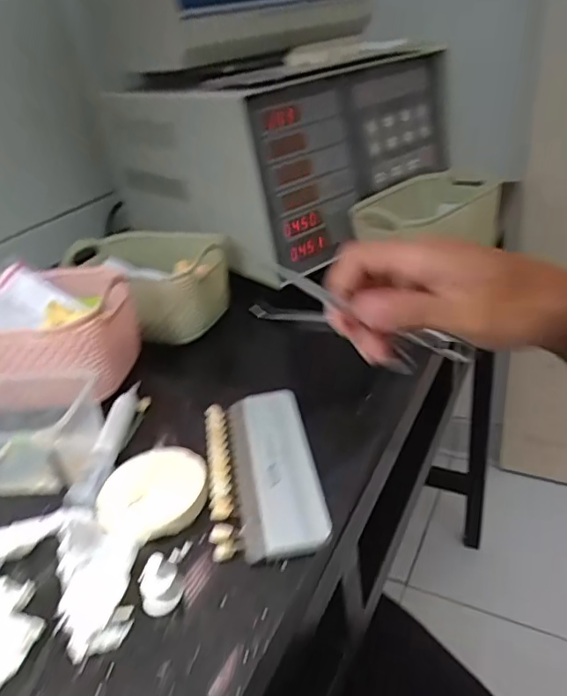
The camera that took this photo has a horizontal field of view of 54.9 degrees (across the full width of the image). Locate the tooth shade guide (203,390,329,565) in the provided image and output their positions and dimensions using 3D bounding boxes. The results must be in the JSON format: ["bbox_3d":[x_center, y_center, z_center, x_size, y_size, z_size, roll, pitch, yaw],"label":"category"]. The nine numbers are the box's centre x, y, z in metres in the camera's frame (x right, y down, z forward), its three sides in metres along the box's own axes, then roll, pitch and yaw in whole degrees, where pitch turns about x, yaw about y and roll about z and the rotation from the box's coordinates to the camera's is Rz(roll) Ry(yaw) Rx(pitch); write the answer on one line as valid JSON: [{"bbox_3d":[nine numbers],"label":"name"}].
[{"bbox_3d":[-0.016,0.078,0.366,0.068,0.009,0.147,-8,32,-5],"label":"tooth shade guide"}]

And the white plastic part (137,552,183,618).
[{"bbox_3d":[-0.065,0.124,0.287,0.021,0.025,0.017,-16,34,-18],"label":"white plastic part"}]

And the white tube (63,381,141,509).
[{"bbox_3d":[-0.127,0.064,0.404,0.020,0.012,0.130,-2,32,5],"label":"white tube"}]

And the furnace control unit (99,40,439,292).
[{"bbox_3d":[-0.020,-0.281,0.746,0.329,0.193,0.365,-30,38,-34],"label":"furnace control unit"}]

